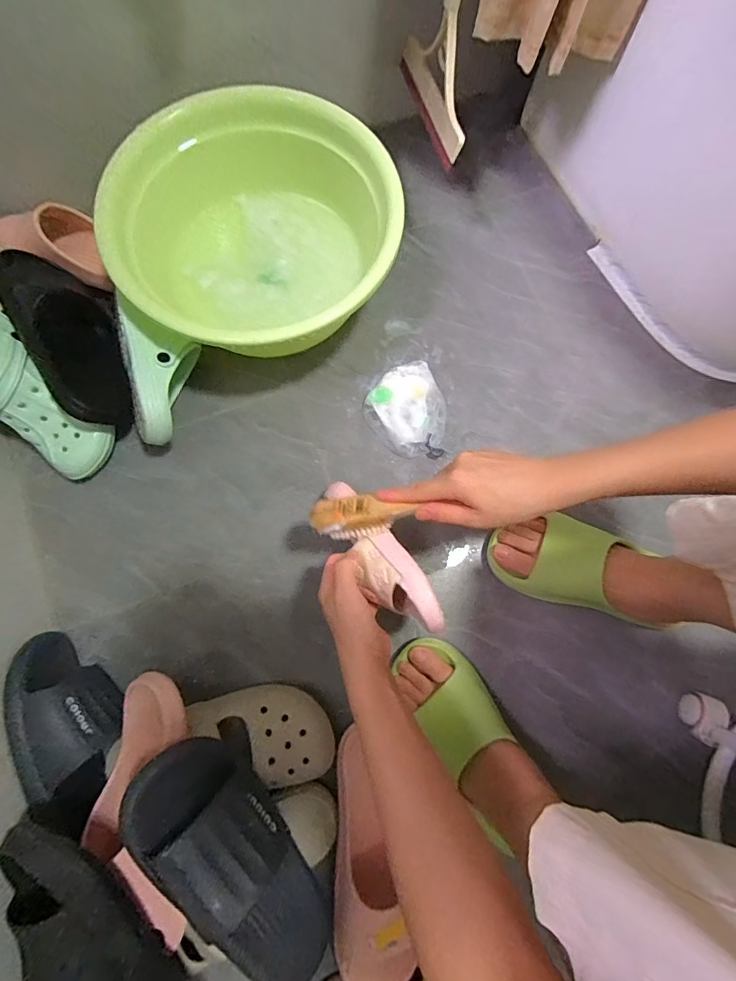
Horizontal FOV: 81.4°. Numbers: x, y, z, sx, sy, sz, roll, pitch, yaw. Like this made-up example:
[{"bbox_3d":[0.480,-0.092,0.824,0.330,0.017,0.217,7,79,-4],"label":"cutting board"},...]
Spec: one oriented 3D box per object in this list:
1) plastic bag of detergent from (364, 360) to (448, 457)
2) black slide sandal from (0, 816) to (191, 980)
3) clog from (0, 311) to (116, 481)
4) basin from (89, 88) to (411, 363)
[{"bbox_3d":[0.054,-0.119,0.606,0.113,0.025,0.139,8,78,1],"label":"plastic bag of detergent"},{"bbox_3d":[-0.214,0.391,0.350,0.080,0.082,0.275,-30,101,-7],"label":"black slide sandal"},{"bbox_3d":[-0.436,-0.123,0.557,0.090,0.100,0.237,-44,83,-10],"label":"clog"},{"bbox_3d":[-0.137,-0.329,0.587,0.334,0.144,0.358,0,78,-1],"label":"basin"}]

